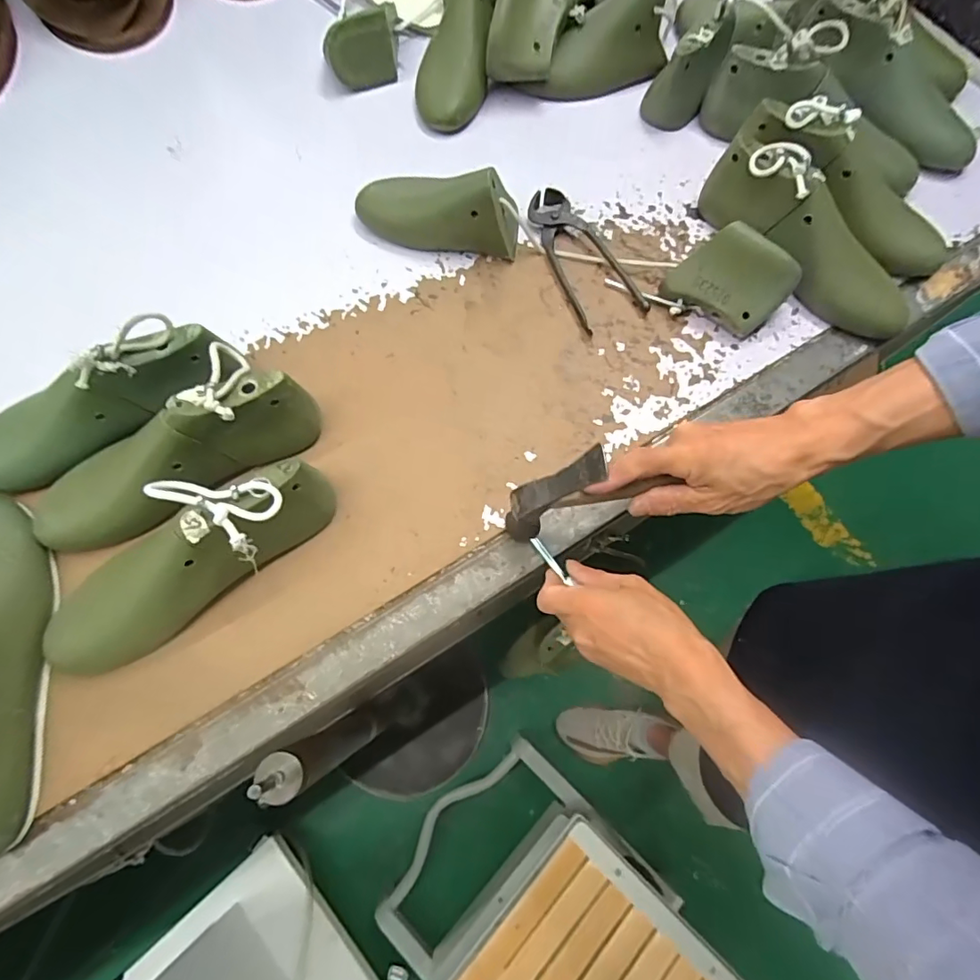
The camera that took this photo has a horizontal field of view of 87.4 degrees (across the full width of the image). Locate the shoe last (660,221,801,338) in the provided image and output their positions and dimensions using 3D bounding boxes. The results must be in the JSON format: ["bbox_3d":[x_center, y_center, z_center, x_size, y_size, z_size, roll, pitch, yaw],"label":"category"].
[{"bbox_3d":[0.229,-0.199,0.489,0.103,0.065,0.058,32,74,8],"label":"shoe last"}]

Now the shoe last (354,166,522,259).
[{"bbox_3d":[-0.054,-0.283,0.511,0.166,0.071,0.061,22,73,6],"label":"shoe last"}]

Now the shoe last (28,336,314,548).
[{"bbox_3d":[-0.265,-0.035,0.417,0.234,0.088,0.087,-33,76,-11],"label":"shoe last"}]

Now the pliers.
[{"bbox_3d":[0.093,-0.241,0.526,0.071,0.015,0.164,-22,74,-8],"label":"pliers"}]

